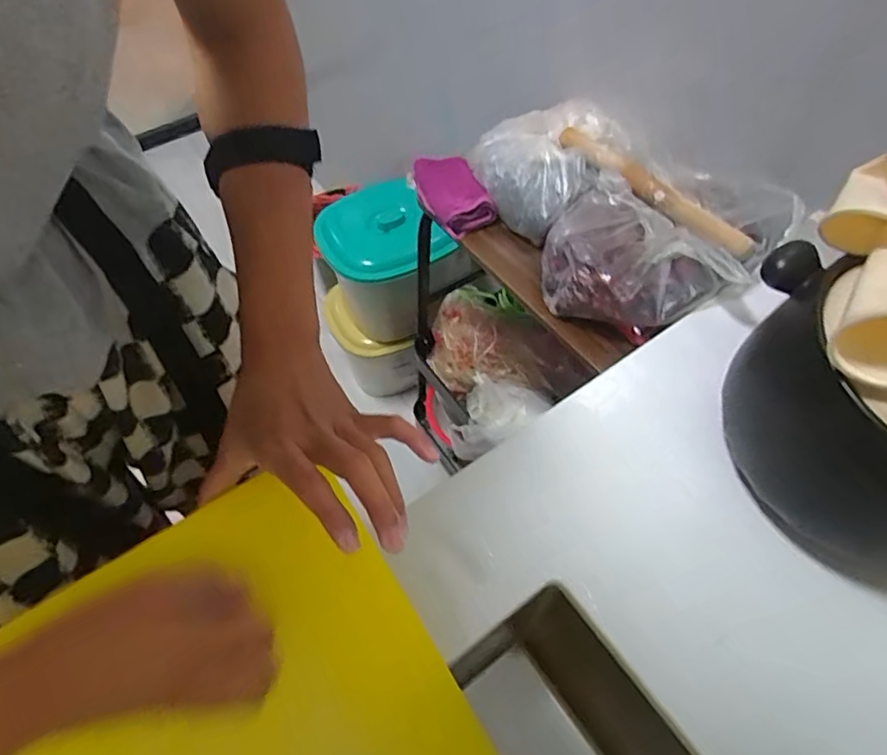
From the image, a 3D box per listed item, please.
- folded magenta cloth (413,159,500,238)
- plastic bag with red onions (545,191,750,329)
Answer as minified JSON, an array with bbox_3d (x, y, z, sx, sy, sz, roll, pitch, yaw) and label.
[{"bbox_3d":[0.012,-0.238,0.726,0.066,0.050,0.110,-26,61,-17],"label":"folded magenta cloth"},{"bbox_3d":[0.210,-0.135,0.628,0.189,0.082,0.149,12,57,6],"label":"plastic bag with red onions"}]

